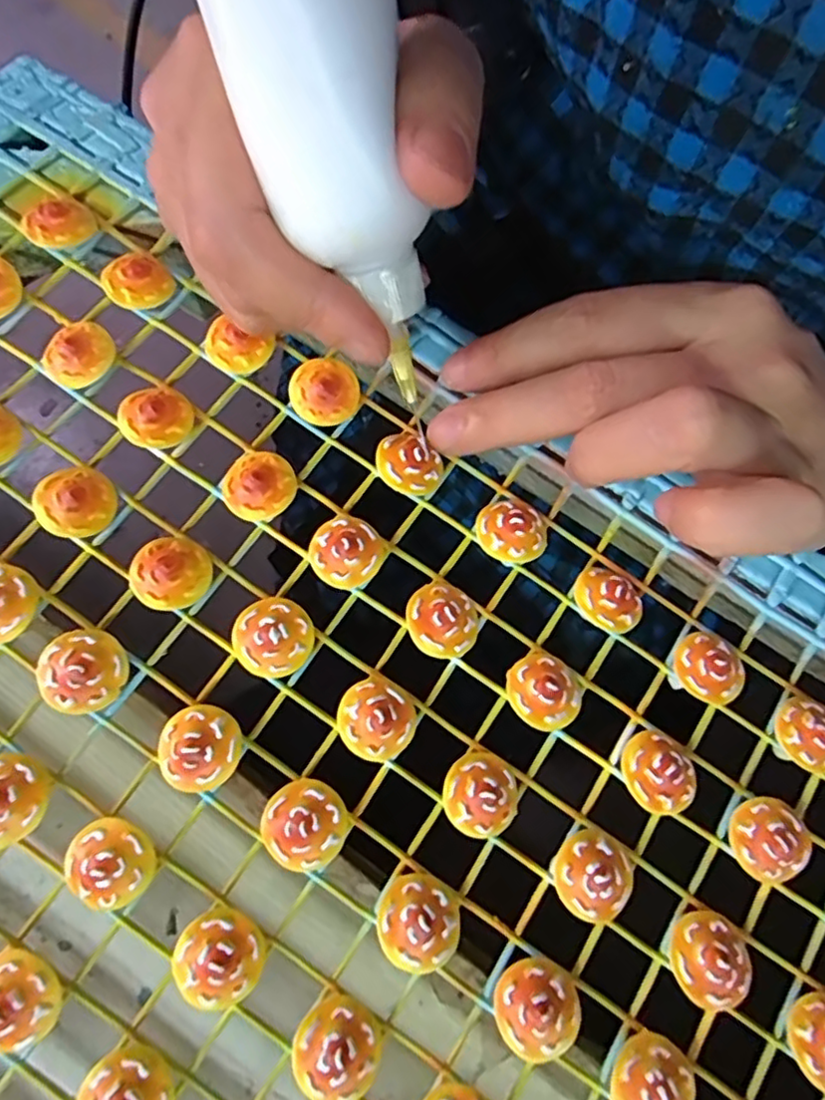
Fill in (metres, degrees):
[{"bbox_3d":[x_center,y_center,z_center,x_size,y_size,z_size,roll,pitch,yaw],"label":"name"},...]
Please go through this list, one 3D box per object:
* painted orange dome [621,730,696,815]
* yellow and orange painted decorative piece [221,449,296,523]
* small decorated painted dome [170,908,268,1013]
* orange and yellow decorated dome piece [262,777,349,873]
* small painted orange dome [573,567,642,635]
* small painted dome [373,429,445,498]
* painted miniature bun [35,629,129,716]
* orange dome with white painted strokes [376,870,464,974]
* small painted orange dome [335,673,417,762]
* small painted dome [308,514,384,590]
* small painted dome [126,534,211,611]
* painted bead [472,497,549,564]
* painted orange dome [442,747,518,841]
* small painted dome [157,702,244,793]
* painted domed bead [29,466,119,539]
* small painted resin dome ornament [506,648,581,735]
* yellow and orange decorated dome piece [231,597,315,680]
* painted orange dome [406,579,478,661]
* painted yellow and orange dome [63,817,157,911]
[{"bbox_3d":[0.063,0.058,0.164,0.017,0.012,0.019,-39,82,-14],"label":"painted orange dome"},{"bbox_3d":[-0.042,-0.017,0.174,0.018,0.010,0.020,34,74,4],"label":"yellow and orange painted decorative piece"},{"bbox_3d":[-0.044,0.093,0.143,0.019,0.008,0.019,1,74,-5],"label":"small decorated painted dome"},{"bbox_3d":[-0.026,0.066,0.152,0.020,0.010,0.019,1,74,-5],"label":"orange and yellow decorated dome piece"},{"bbox_3d":[0.054,0.014,0.175,0.017,0.010,0.019,-15,77,-9],"label":"small painted orange dome"},{"bbox_3d":[-0.001,-0.024,0.177,0.019,0.006,0.017,40,74,10],"label":"small painted dome"},{"bbox_3d":[-0.082,0.030,0.155,0.019,0.007,0.020,1,74,-5],"label":"painted miniature bun"},{"bbox_3d":[0.001,0.088,0.149,0.019,0.010,0.019,1,74,-5],"label":"orange dome with white painted strokes"},{"bbox_3d":[-0.009,0.043,0.161,0.019,0.009,0.019,-36,81,-14],"label":"small painted orange dome"},{"bbox_3d":[-0.018,0.001,0.172,0.019,0.012,0.019,1,74,-5],"label":"small painted dome"},{"bbox_3d":[-0.063,0.006,0.165,0.020,0.008,0.019,-38,81,-14],"label":"small painted dome"},{"bbox_3d":[0.028,-0.005,0.176,0.019,0.010,0.019,1,74,-5],"label":"painted bead"},{"bbox_3d":[0.017,0.062,0.159,0.019,0.010,0.019,-36,81,-14],"label":"painted orange dome"},{"bbox_3d":[-0.052,0.048,0.155,0.020,0.011,0.019,1,74,-5],"label":"small painted dome"},{"bbox_3d":[-0.089,-0.012,0.168,0.019,0.009,0.018,1,74,-5],"label":"painted domed bead"},{"bbox_3d":[0.035,0.037,0.166,0.018,0.011,0.019,-34,80,-13],"label":"small painted resin dome ornament"},{"bbox_3d":[-0.036,0.023,0.164,0.020,0.011,0.020,1,74,-5],"label":"yellow and orange decorated dome piece"},{"bbox_3d":[0.008,0.019,0.168,0.019,0.011,0.020,1,74,-5],"label":"painted orange dome"},{"bbox_3d":[-0.070,0.072,0.146,0.018,0.009,0.019,1,74,-5],"label":"painted yellow and orange dome"}]

